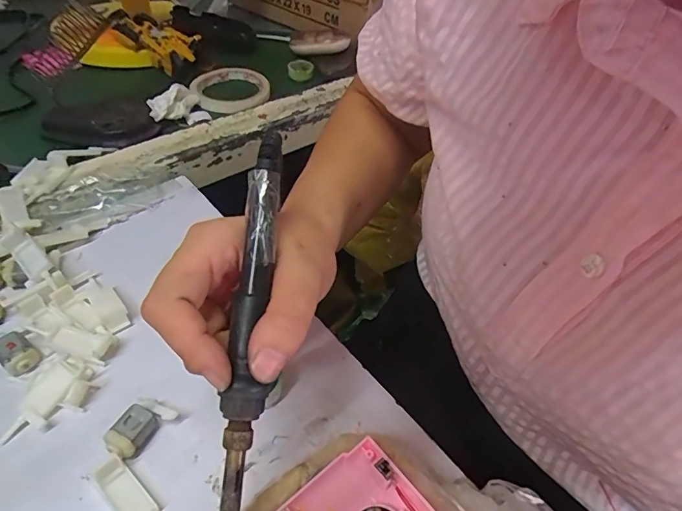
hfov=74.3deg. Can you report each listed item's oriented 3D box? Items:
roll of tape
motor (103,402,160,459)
[{"bbox_3d":[-0.132,-0.206,0.559,0.093,0.014,0.099,3,47,-3],"label":"roll of tape"},{"bbox_3d":[-0.124,0.106,0.268,0.018,0.019,0.027,25,49,16],"label":"motor"}]

